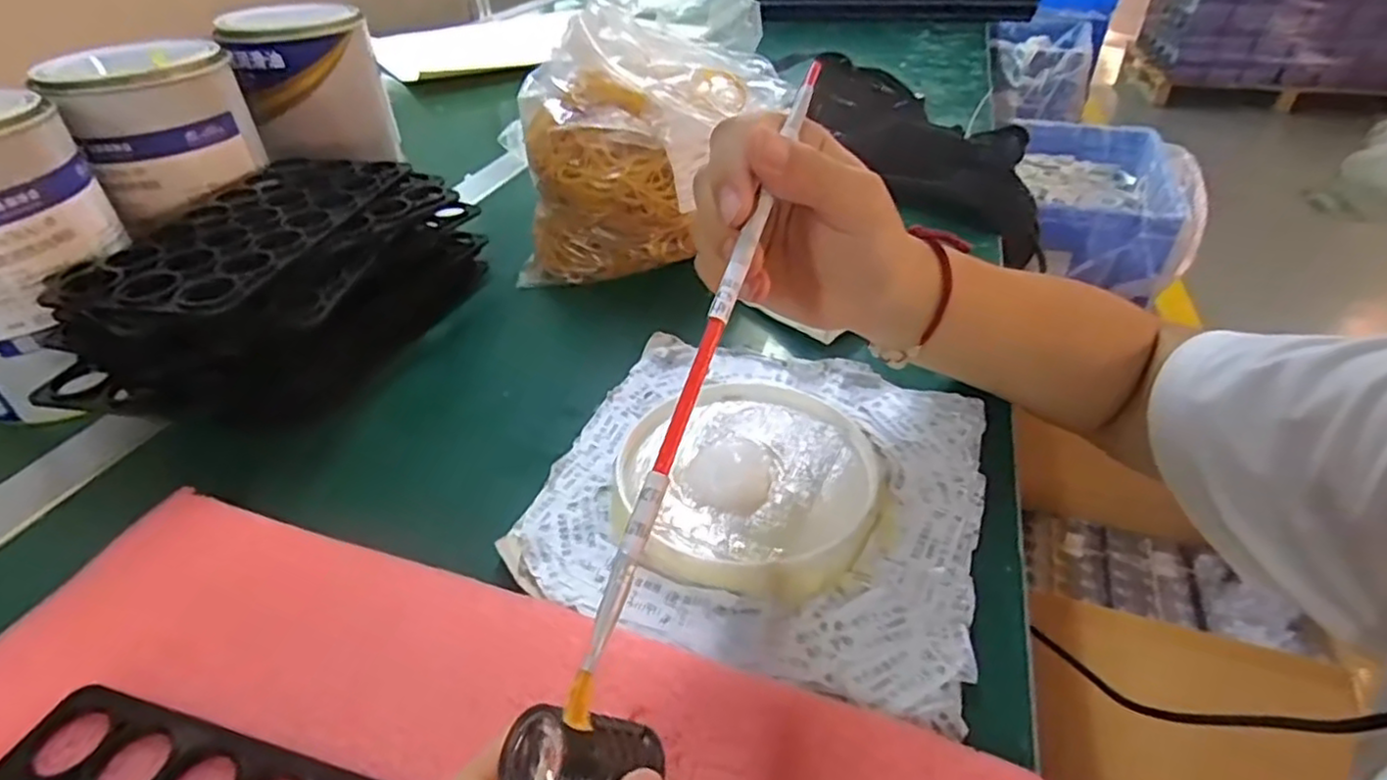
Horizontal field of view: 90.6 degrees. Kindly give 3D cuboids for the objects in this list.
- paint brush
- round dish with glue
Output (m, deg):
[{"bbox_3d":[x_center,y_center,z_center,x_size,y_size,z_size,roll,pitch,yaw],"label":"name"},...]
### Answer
[{"bbox_3d":[0.009,-0.024,0.213,0.009,0.006,0.240,11,60,17],"label":"paint brush"},{"bbox_3d":[0.028,0.038,0.325,0.116,0.021,0.129,19,42,25],"label":"round dish with glue"}]

